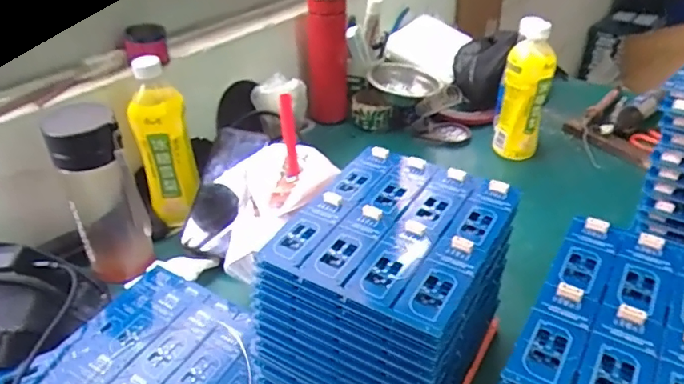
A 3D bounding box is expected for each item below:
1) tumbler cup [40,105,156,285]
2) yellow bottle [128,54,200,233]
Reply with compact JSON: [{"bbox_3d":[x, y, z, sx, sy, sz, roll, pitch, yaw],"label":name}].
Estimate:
[{"bbox_3d":[-0.259,0.004,0.574,0.068,0.188,0.078,-18,37,-24],"label":"tumbler cup"},{"bbox_3d":[-0.221,-0.057,0.658,0.067,0.208,0.055,-18,37,-24],"label":"yellow bottle"}]

